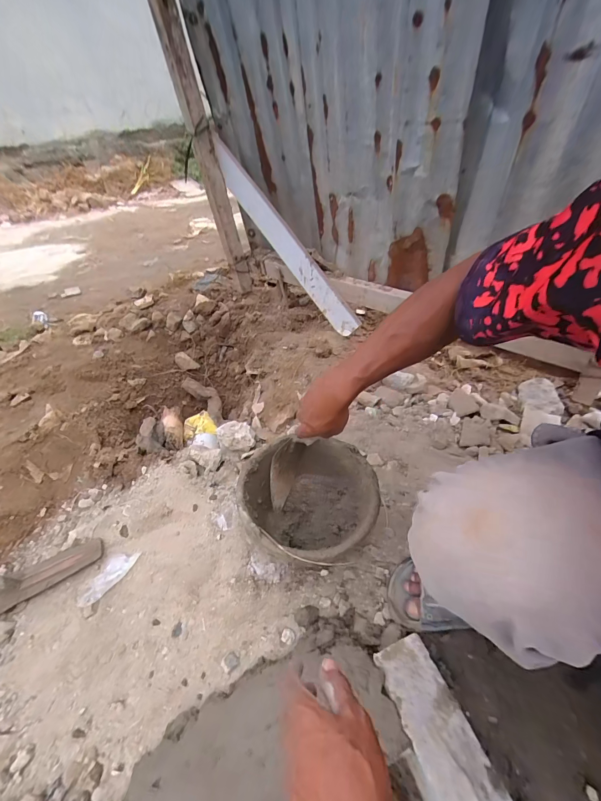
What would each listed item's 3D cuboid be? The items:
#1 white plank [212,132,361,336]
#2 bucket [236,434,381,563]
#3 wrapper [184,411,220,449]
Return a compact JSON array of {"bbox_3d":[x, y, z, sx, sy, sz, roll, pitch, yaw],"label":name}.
[{"bbox_3d":[-0.048,-0.526,1.103,0.031,0.723,0.117,-40,5,-34],"label":"white plank"},{"bbox_3d":[0.016,0.198,0.586,0.228,0.172,0.208,-4,39,4],"label":"bucket"},{"bbox_3d":[-0.308,0.095,1.010,0.093,0.033,0.149,-16,43,-10],"label":"wrapper"}]

